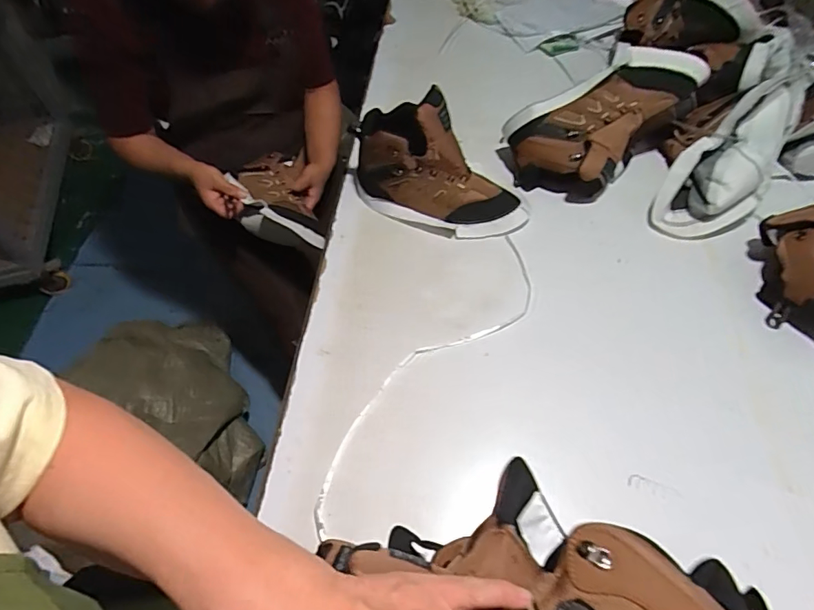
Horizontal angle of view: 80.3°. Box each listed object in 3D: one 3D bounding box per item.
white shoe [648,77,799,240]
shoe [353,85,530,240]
[{"bbox_3d":[0.500,-0.225,0.725,0.120,0.091,0.307,40,89,26],"label":"white shoe"},{"bbox_3d":[0.043,-0.203,0.727,0.289,0.162,0.101,20,58,16],"label":"shoe"}]

